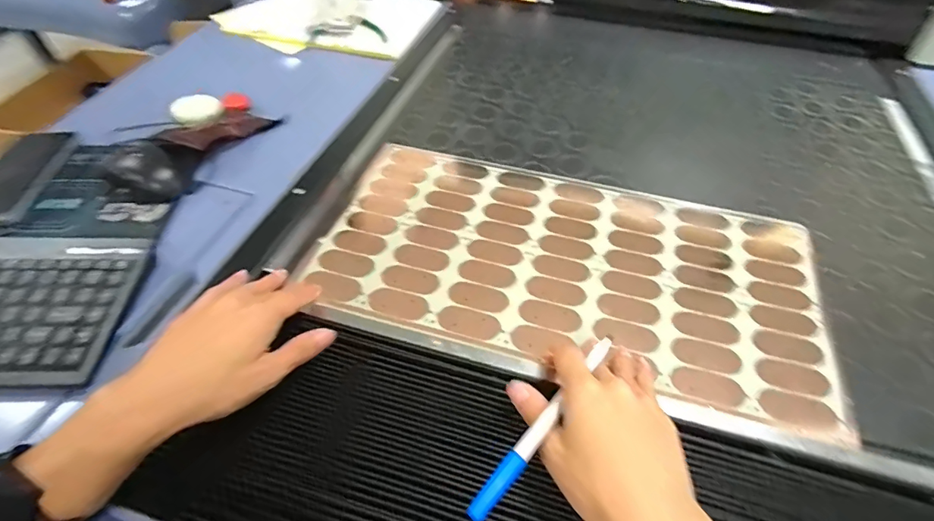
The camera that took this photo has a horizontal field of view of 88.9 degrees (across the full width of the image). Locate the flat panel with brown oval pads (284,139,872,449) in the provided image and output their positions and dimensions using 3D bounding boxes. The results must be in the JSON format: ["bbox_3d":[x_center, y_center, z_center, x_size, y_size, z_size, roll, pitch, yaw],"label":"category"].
[{"bbox_3d":[0.099,-0.002,0.487,0.478,0.007,0.249,14,49,11],"label":"flat panel with brown oval pads"}]

